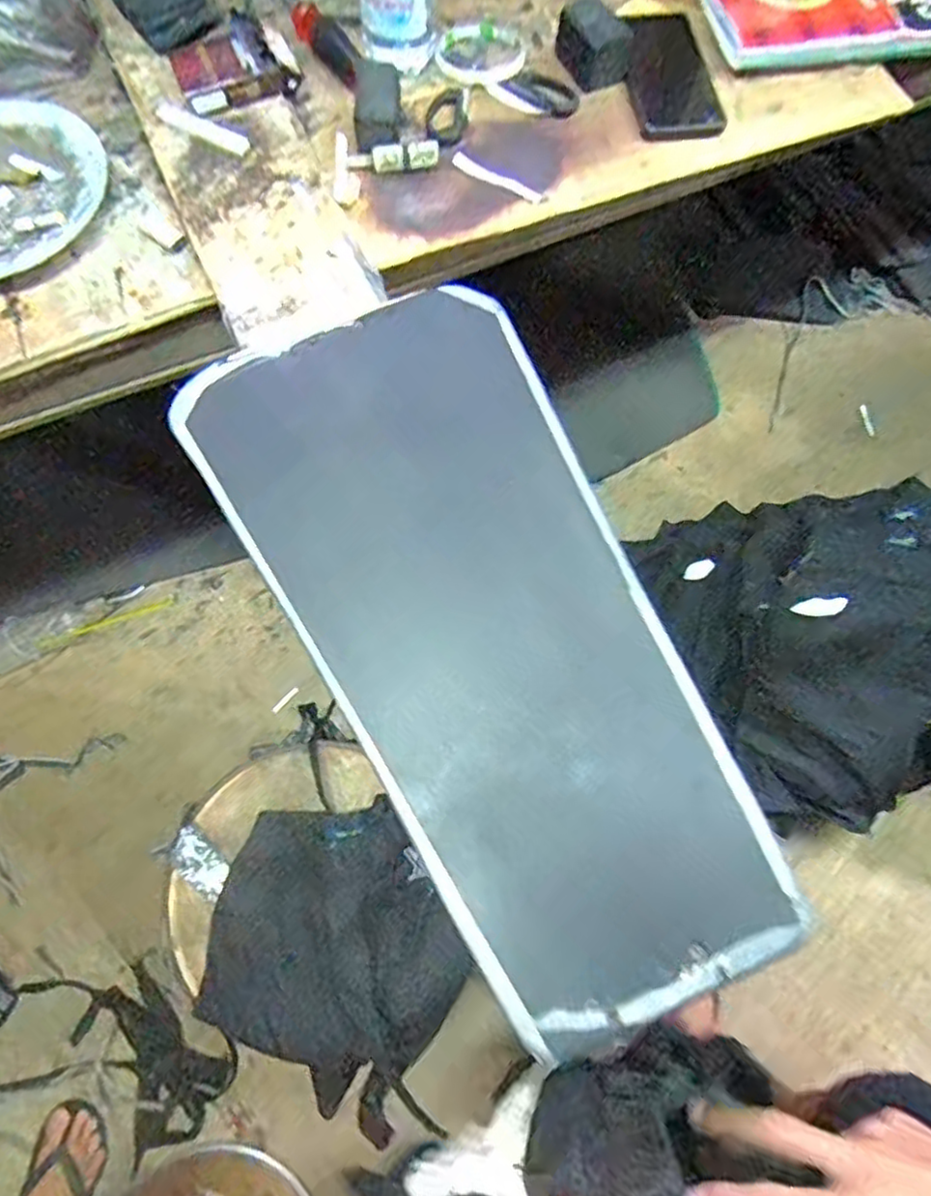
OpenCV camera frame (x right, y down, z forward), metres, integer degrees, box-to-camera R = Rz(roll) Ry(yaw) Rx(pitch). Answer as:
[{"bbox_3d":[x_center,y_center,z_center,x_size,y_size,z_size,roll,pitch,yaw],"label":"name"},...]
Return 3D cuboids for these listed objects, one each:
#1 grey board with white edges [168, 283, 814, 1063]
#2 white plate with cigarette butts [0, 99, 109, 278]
[{"bbox_3d":[0.001,0.007,0.444,0.238,0.027,0.505,-25,73,-9],"label":"grey board with white edges"},{"bbox_3d":[-0.402,-0.354,0.572,0.172,0.032,0.159,1,72,-2],"label":"white plate with cigarette butts"}]

